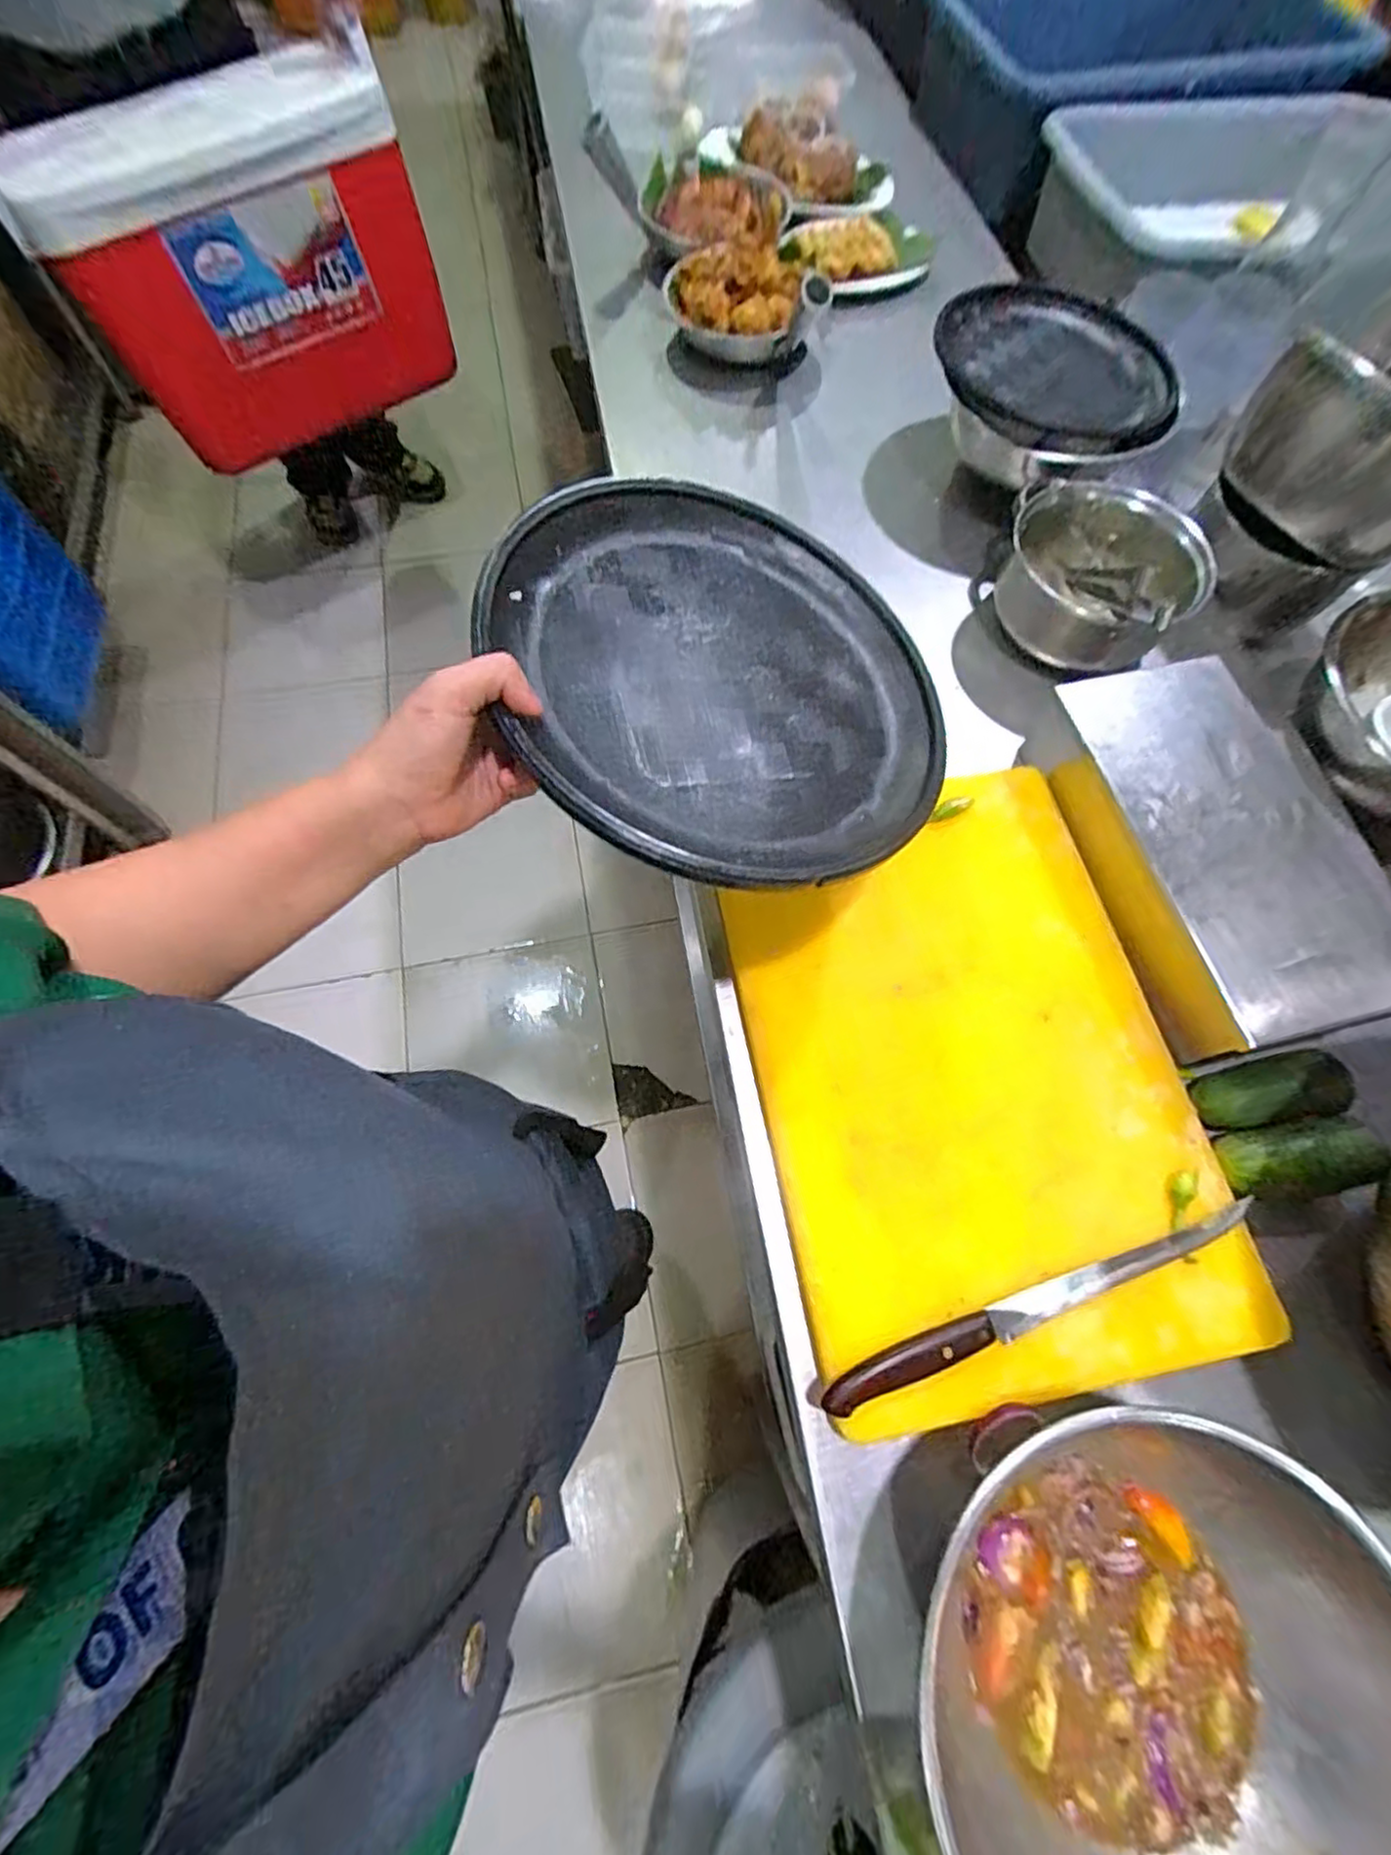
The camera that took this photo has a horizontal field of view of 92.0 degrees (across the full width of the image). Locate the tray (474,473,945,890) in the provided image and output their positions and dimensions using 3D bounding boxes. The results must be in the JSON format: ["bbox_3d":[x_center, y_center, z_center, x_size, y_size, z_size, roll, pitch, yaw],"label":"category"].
[{"bbox_3d":[0.029,-0.165,0.435,0.300,0.026,0.307,7,67,-17],"label":"tray"}]

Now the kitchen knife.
[{"bbox_3d":[0.229,0.242,0.435,0.313,0.013,0.024,-18,69,-9],"label":"kitchen knife"}]

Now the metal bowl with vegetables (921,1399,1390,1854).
[{"bbox_3d":[0.237,0.392,0.344,0.249,0.087,0.253,1,68,-2],"label":"metal bowl with vegetables"}]

